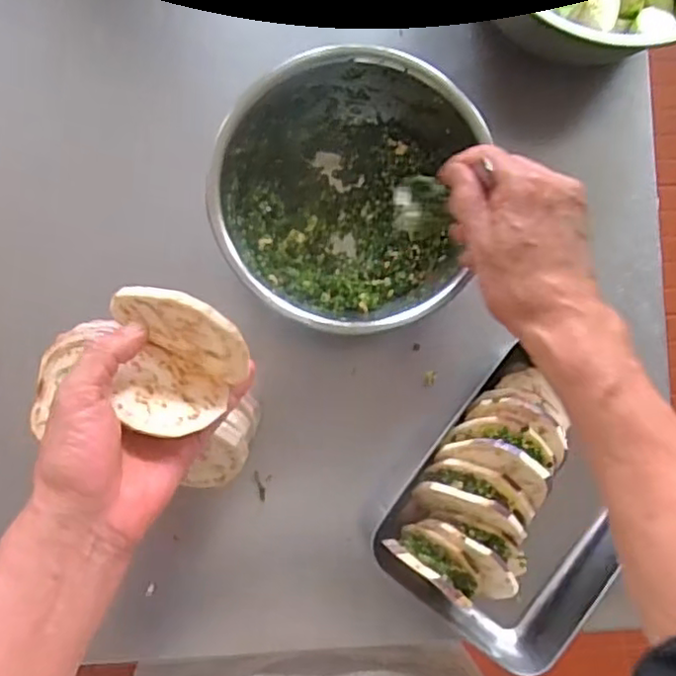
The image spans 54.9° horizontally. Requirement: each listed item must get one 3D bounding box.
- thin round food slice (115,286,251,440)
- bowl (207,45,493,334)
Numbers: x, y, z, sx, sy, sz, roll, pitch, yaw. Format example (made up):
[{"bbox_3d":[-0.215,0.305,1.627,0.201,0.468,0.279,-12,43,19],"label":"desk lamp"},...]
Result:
[{"bbox_3d":[-0.111,0.013,0.424,0.089,0.060,0.082,33,87,0],"label":"thin round food slice"},{"bbox_3d":[0.005,-0.122,0.576,0.211,0.095,0.219,-2,86,-4],"label":"bowl"}]

